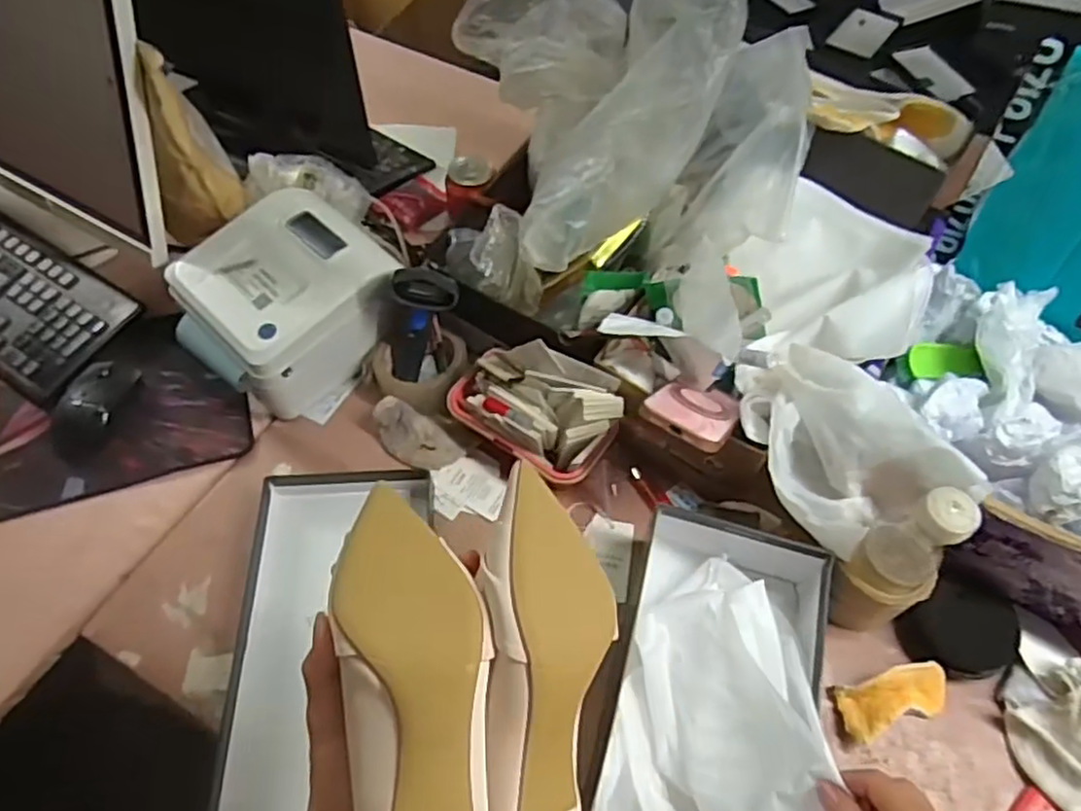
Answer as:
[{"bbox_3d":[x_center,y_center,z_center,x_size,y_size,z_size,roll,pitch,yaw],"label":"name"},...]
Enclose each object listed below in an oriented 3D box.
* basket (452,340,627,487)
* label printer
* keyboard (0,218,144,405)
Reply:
[{"bbox_3d":[-0.009,0.003,0.703,0.167,0.101,0.098,29,61,16],"label":"basket"},{"bbox_3d":[-0.269,-0.106,0.755,0.164,0.126,0.194,36,63,20],"label":"label printer"},{"bbox_3d":[-0.685,-0.162,0.838,0.470,0.035,0.143,28,61,16],"label":"keyboard"}]

